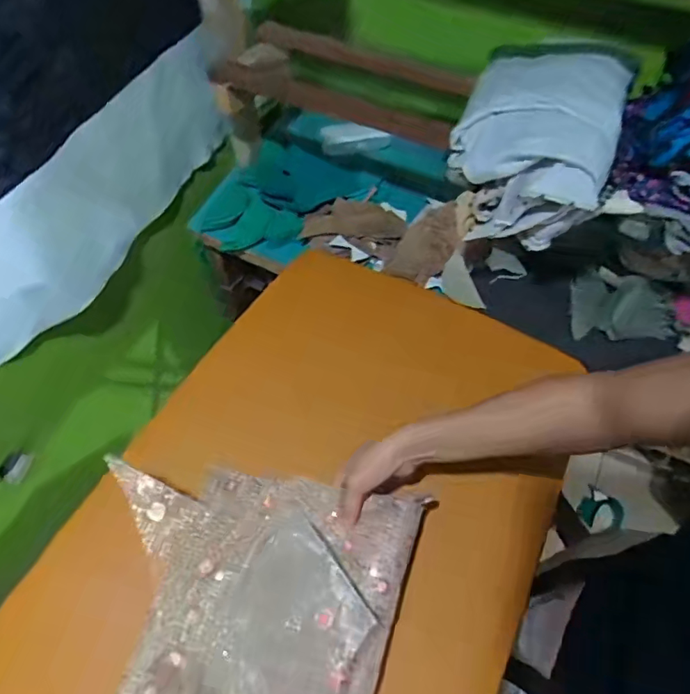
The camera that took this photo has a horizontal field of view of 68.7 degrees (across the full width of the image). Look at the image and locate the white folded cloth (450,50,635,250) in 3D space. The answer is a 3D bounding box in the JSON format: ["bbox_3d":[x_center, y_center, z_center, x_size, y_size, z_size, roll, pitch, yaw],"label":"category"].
[{"bbox_3d":[0.249,-0.276,0.677,0.189,0.162,0.253,17,59,9],"label":"white folded cloth"}]

